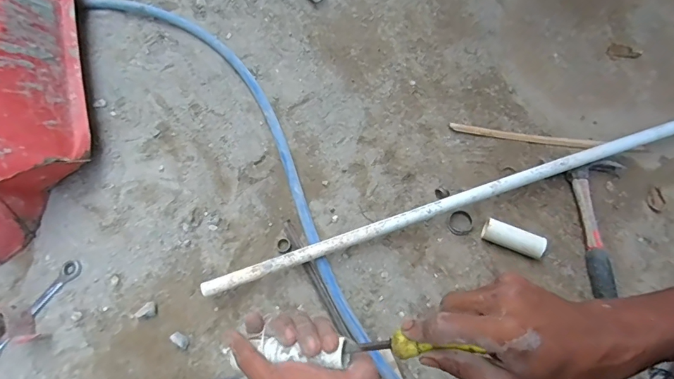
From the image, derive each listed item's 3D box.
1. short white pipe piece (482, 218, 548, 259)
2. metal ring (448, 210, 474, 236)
[{"bbox_3d":[0.256,0.073,0.598,0.084,0.032,0.032,20,71,9],"label":"short white pipe piece"},{"bbox_3d":[0.189,0.050,0.623,0.038,0.012,0.042,20,71,9],"label":"metal ring"}]

